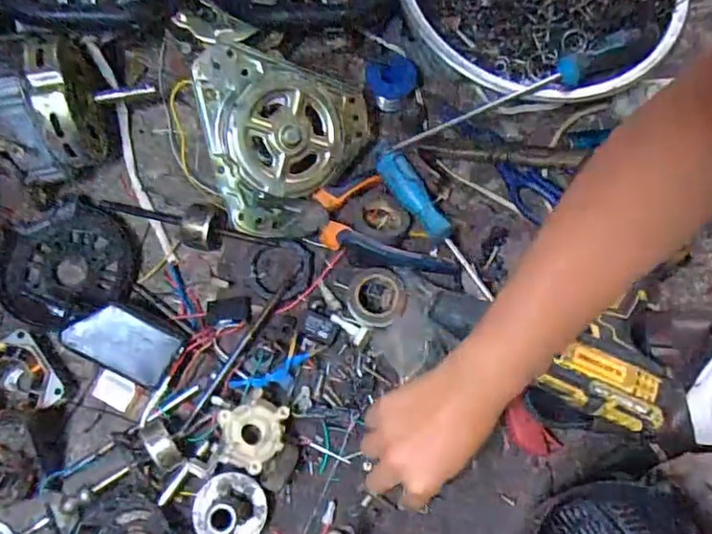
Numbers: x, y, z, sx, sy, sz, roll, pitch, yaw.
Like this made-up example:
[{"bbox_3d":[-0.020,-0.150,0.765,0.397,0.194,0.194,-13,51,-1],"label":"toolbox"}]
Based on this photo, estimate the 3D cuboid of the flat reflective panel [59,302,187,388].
[{"bbox_3d":[-0.200,0.064,0.480,0.090,0.011,0.052,28,86,-9],"label":"flat reflective panel"}]

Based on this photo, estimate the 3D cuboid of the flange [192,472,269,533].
[{"bbox_3d":[-0.102,0.196,0.443,0.057,0.054,0.057,0,72,-1],"label":"flange"}]

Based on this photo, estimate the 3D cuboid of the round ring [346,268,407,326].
[{"bbox_3d":[0.019,0.027,0.512,0.052,0.023,0.053,0,72,-1],"label":"round ring"}]

